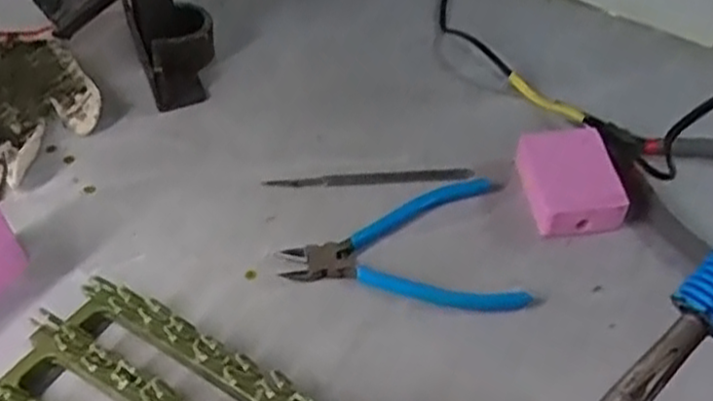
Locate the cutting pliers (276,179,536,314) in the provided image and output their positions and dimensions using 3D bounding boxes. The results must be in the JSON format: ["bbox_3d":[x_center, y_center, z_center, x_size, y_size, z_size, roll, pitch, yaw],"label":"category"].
[{"bbox_3d":[0.029,0.031,0.487,0.147,0.020,0.111,-7,48,-6],"label":"cutting pliers"}]

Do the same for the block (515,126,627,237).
[{"bbox_3d":[0.144,-0.016,0.508,0.058,0.030,0.084,-2,48,-2],"label":"block"}]

